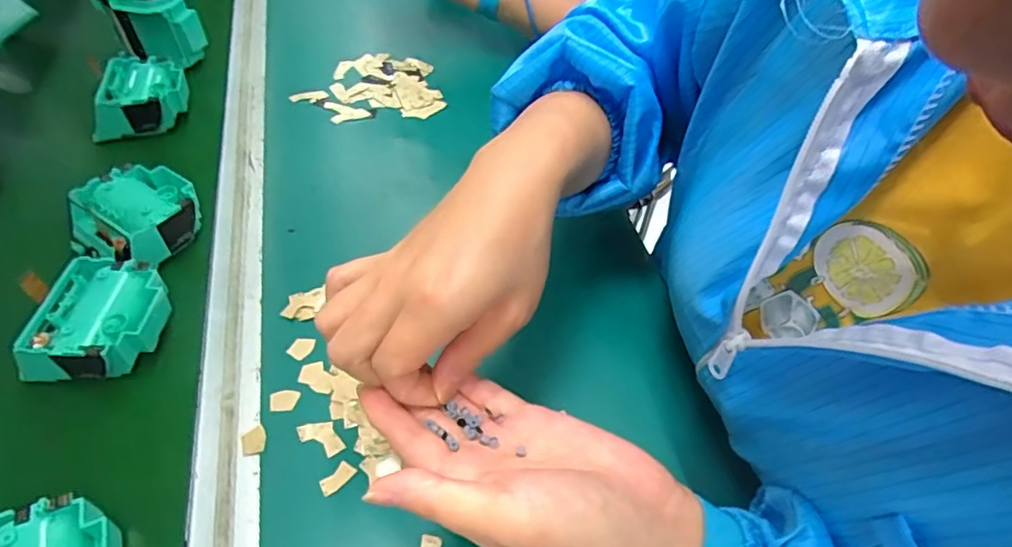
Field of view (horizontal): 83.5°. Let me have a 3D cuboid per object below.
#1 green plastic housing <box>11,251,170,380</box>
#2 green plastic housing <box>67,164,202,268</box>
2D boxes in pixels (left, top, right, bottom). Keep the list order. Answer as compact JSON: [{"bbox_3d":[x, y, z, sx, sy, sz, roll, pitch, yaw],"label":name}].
[{"bbox_3d":[-0.260,0.031,0.367,0.066,0.043,0.077,5,51,3],"label":"green plastic housing"},{"bbox_3d":[-0.275,-0.042,0.425,0.070,0.044,0.076,25,55,18],"label":"green plastic housing"}]

